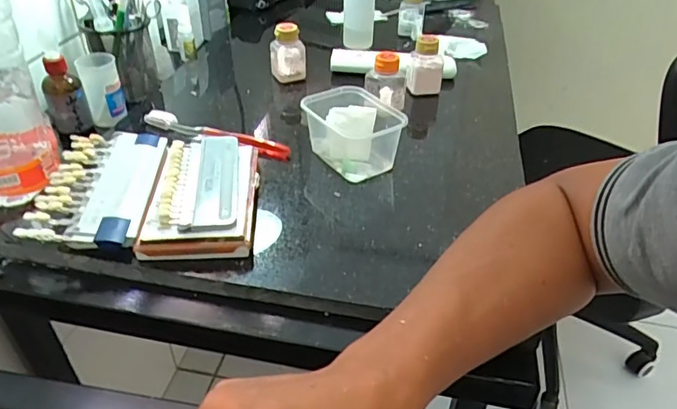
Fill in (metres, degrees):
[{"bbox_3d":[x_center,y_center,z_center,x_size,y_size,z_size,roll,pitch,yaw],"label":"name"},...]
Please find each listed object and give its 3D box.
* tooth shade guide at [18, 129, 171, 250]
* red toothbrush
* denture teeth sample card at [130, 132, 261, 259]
[{"bbox_3d":[-0.225,-0.018,0.497,0.091,0.027,0.171,-3,38,-5],"label":"tooth shade guide"},{"bbox_3d":[-0.145,-0.081,0.586,0.185,0.019,0.024,15,40,16],"label":"red toothbrush"},{"bbox_3d":[-0.127,-0.011,0.490,0.095,0.028,0.157,-2,38,-4],"label":"denture teeth sample card"}]

